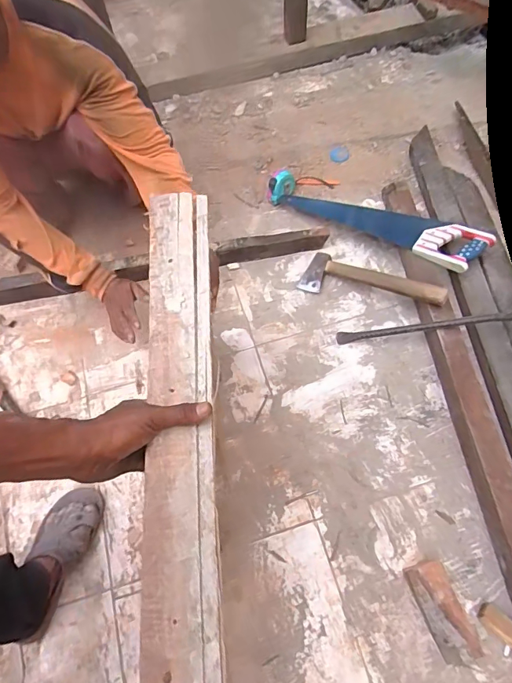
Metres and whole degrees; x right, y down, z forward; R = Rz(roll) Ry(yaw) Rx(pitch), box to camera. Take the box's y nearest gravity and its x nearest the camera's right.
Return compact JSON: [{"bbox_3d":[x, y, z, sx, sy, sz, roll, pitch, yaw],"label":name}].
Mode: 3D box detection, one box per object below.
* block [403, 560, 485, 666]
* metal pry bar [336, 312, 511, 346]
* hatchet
[{"bbox_3d":[0.317,0.461,0.746,0.065,0.045,0.150,-18,64,-5],"label":"block"},{"bbox_3d":[0.376,-0.034,0.977,0.387,0.032,0.026,-8,63,14],"label":"metal pry bar"},{"bbox_3d":[0.269,-0.138,1.033,0.339,0.032,0.106,16,65,27],"label":"hatchet"}]

